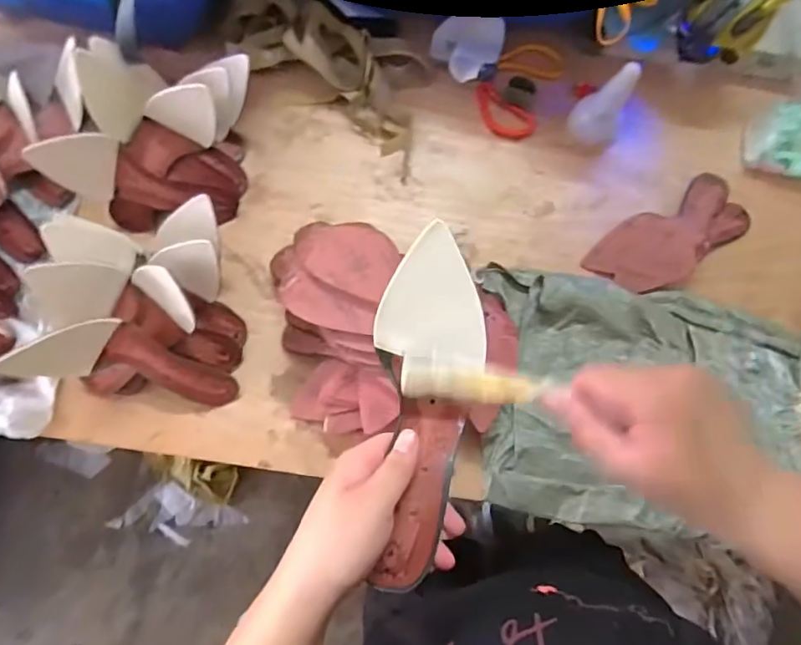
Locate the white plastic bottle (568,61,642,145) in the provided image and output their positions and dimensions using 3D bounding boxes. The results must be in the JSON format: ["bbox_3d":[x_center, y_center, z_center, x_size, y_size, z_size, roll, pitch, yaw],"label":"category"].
[{"bbox_3d":[0.272,-0.294,0.703,0.066,0.129,0.054,28,76,6],"label":"white plastic bottle"}]

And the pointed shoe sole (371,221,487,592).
[{"bbox_3d":[0.018,0.056,0.374,0.072,0.042,0.231,4,84,0],"label":"pointed shoe sole"}]

